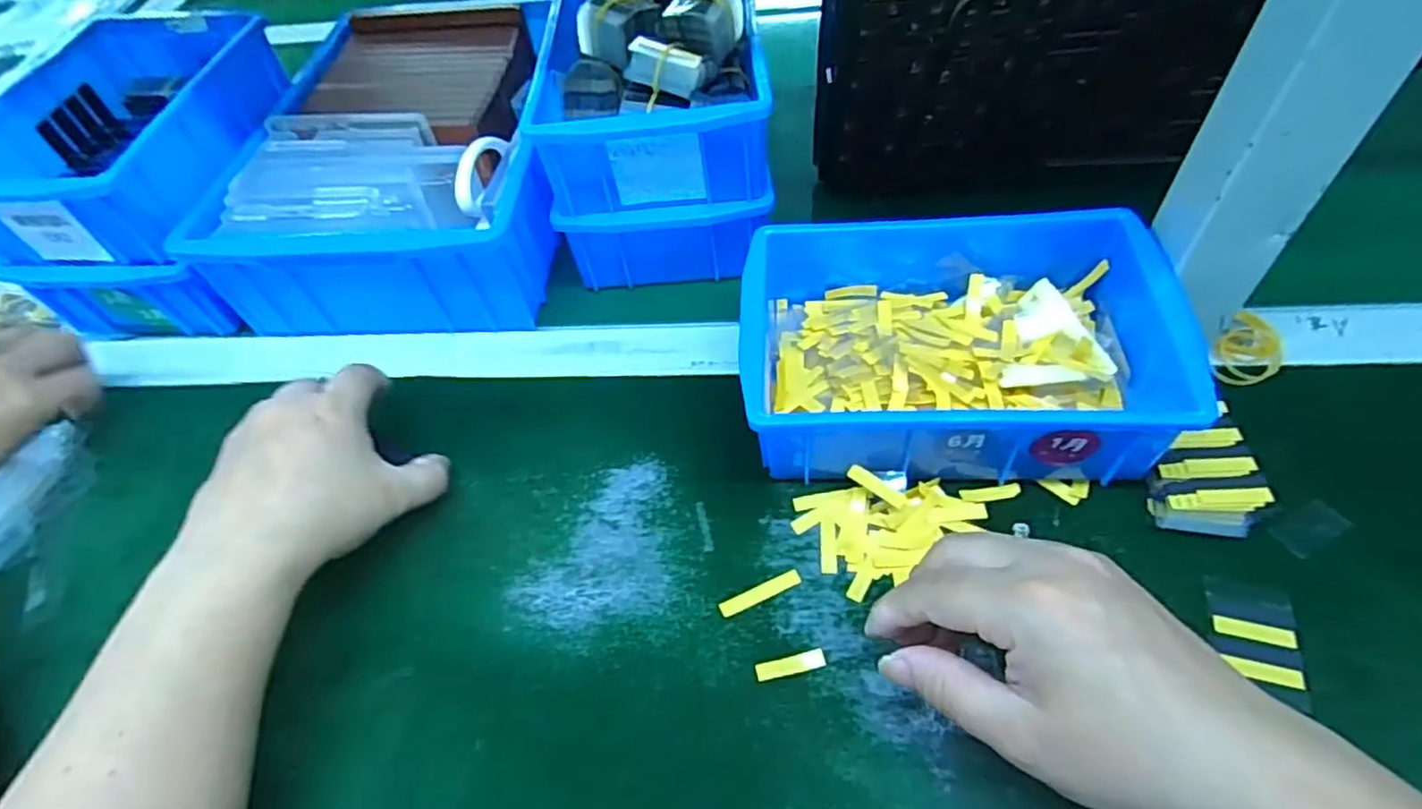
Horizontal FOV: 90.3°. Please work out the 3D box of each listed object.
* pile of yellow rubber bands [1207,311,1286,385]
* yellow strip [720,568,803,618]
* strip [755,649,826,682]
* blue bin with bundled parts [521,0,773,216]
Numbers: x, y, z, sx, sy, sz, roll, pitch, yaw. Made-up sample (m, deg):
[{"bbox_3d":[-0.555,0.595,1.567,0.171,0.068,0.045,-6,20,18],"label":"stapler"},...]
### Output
[{"bbox_3d":[0.289,-0.031,0.377,0.031,0.005,0.050,36,64,28],"label":"pile of yellow rubber bands"},{"bbox_3d":[0.023,0.087,0.328,0.040,0.004,0.008,-23,54,-11],"label":"yellow strip"},{"bbox_3d":[0.035,0.113,0.307,0.030,0.004,0.008,-13,53,-4],"label":"strip"},{"bbox_3d":[-0.032,-0.204,0.438,0.138,0.080,0.190,-3,53,4],"label":"blue bin with bundled parts"}]

